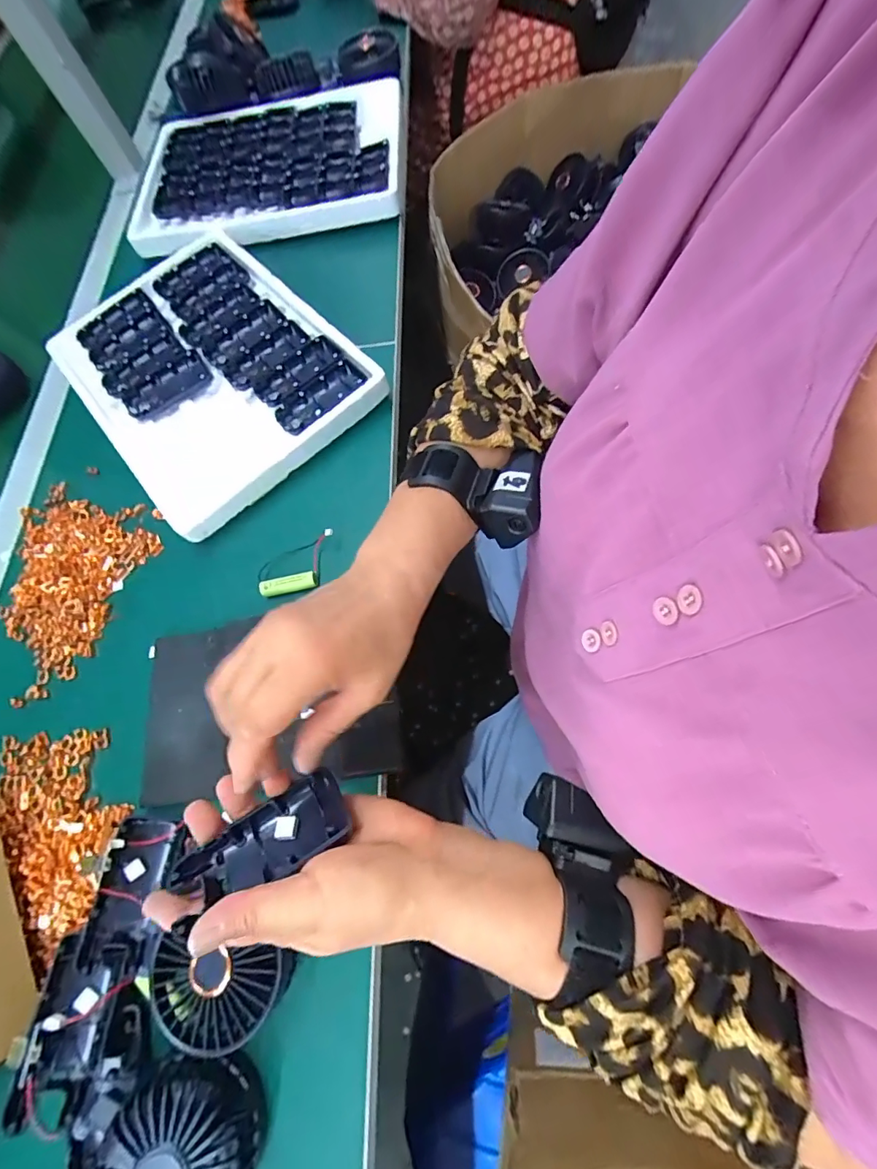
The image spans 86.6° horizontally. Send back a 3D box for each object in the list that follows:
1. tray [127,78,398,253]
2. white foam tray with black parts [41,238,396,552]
[{"bbox_3d":[-0.215,-0.538,0.596,0.343,0.046,0.248,-11,68,6],"label":"tray"},{"bbox_3d":[-0.250,-0.235,0.503,0.248,0.038,0.338,-41,68,-6],"label":"white foam tray with black parts"}]

